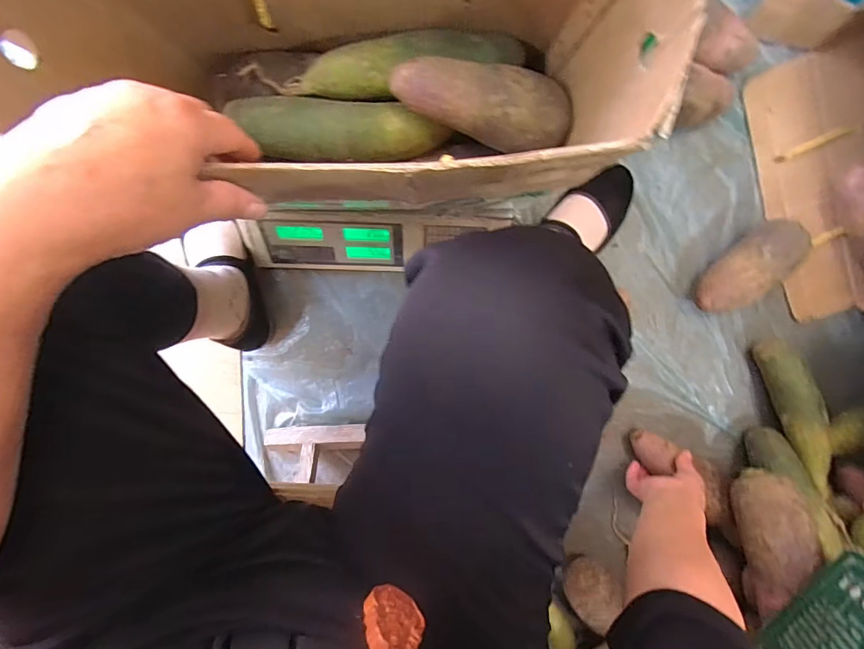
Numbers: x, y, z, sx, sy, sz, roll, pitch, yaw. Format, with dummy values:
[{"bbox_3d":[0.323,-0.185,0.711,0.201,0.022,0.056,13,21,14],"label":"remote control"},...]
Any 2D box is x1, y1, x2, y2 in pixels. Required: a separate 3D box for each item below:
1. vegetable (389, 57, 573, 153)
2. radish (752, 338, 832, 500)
[{"bbox_3d":[0.045,-0.181,0.355,0.151,0.047,0.060,4,99,-1],"label":"vegetable"},{"bbox_3d":[0.504,0.122,0.591,0.049,0.070,0.213,-22,98,3],"label":"radish"}]

